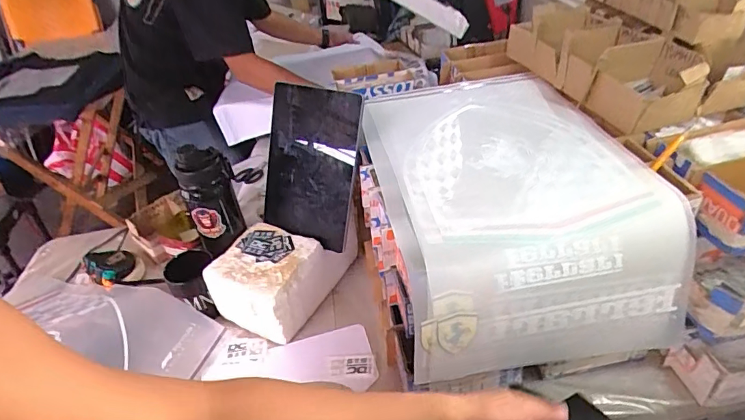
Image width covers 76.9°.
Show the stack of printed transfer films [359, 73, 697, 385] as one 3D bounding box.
[{"bbox_3d":[0.179,-0.029,0.730,0.340,0.174,0.512,-9,36,-4],"label":"stack of printed transfer films"}]

